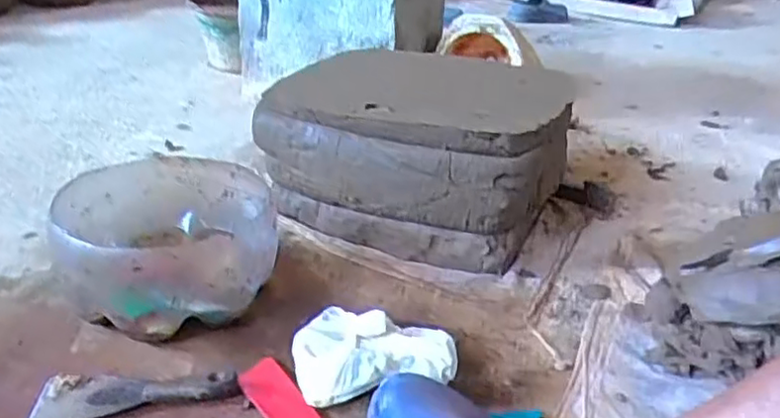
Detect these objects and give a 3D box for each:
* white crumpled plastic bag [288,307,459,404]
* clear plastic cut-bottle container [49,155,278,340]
[{"bbox_3d":[-0.017,0.148,0.701,0.162,0.060,0.099,0,27,-7],"label":"white crumpled plastic bag"},{"bbox_3d":[-0.258,0.043,0.813,0.243,0.125,0.250,-7,28,-20],"label":"clear plastic cut-bottle container"}]

